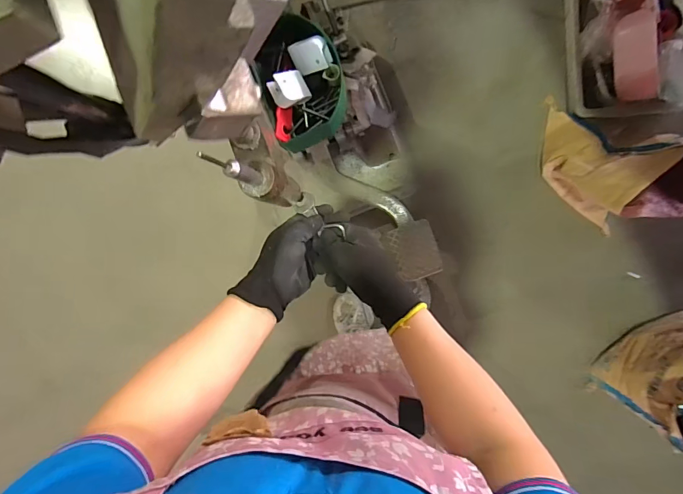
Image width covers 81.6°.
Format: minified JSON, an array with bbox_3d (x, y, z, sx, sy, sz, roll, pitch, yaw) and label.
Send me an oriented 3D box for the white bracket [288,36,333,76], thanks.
[{"bbox_3d":[-0.037,-0.227,0.467,0.046,0.020,0.036,-13,92,8],"label":"white bracket"}]

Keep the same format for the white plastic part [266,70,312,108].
[{"bbox_3d":[-0.062,-0.186,0.468,0.040,0.034,0.033,-25,91,9],"label":"white plastic part"}]

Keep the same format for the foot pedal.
[{"bbox_3d":[0.210,0.013,1.130,0.128,0.039,0.159,-21,91,9],"label":"foot pedal"}]

